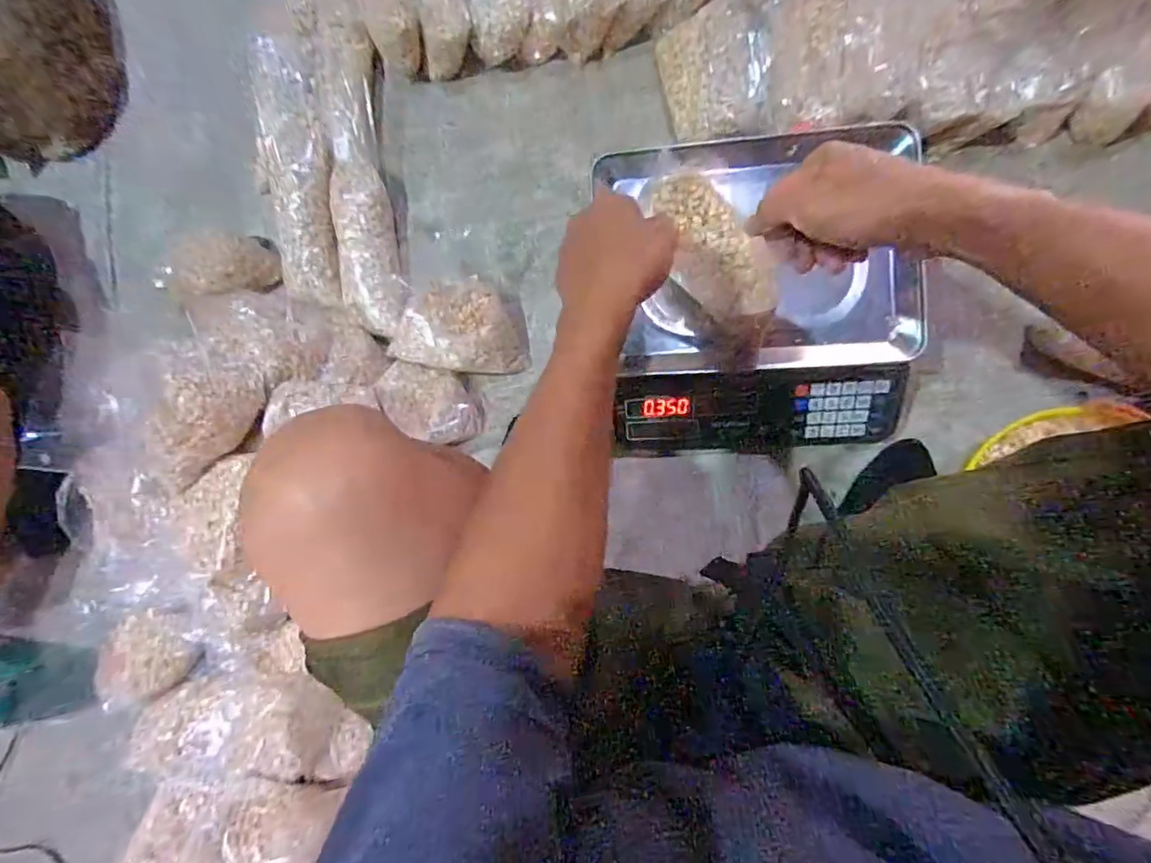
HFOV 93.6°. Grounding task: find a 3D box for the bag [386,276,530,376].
[{"bbox_3d":[-0.146,-0.137,0.673,0.171,0.070,0.122,9,92,9],"label":"bag"}]

